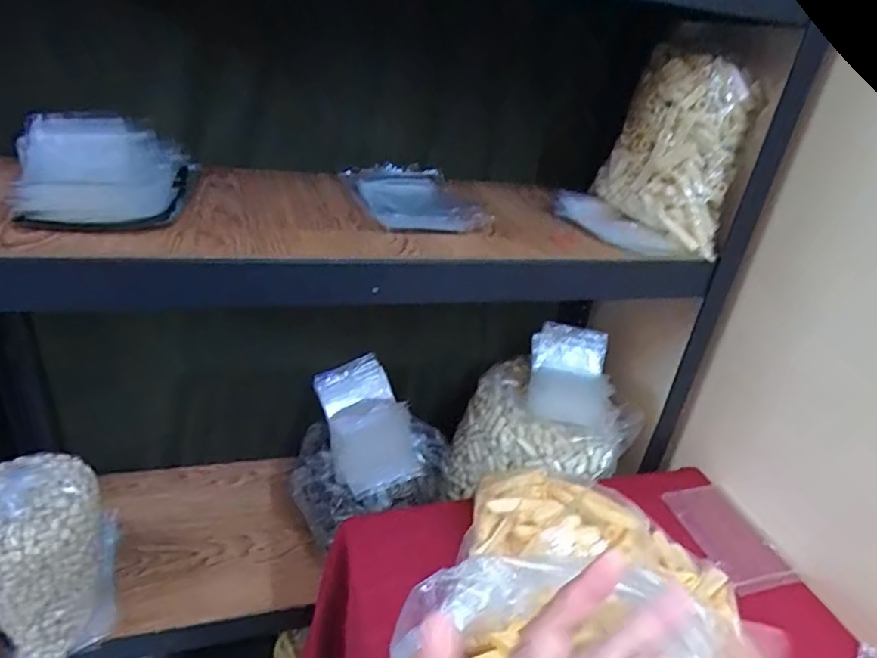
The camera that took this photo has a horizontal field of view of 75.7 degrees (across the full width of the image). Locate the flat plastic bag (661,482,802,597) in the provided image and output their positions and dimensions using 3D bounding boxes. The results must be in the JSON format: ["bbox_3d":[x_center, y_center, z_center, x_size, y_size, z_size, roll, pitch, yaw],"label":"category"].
[{"bbox_3d":[0.356,0.249,0.692,0.102,0.005,0.151,-3,31,-19],"label":"flat plastic bag"}]

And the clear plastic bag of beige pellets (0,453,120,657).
[{"bbox_3d":[-0.473,0.269,0.685,0.152,0.203,0.151,-17,37,-36],"label":"clear plastic bag of beige pellets"}]

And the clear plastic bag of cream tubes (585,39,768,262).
[{"bbox_3d":[0.285,-0.221,0.687,0.155,0.193,0.121,13,30,11],"label":"clear plastic bag of cream tubes"}]

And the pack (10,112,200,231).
[{"bbox_3d":[-0.342,-0.165,0.581,0.167,0.074,0.186,-5,32,-22],"label":"pack"}]

